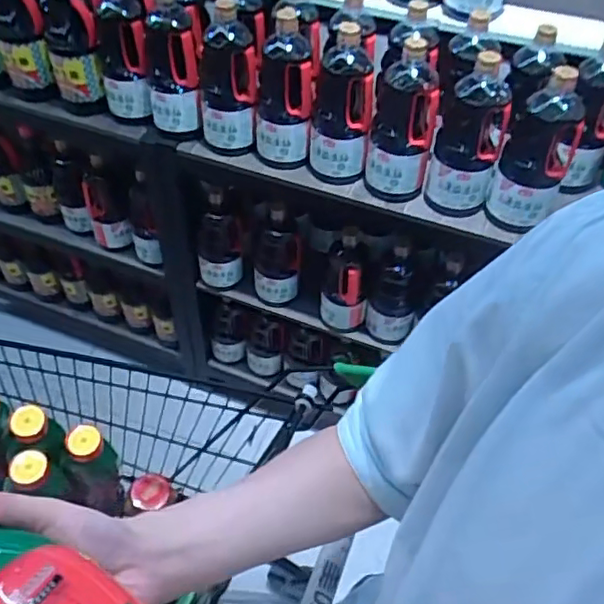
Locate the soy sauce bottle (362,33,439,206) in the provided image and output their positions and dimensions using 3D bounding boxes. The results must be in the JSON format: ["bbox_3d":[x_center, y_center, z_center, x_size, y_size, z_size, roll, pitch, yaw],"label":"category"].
[{"bbox_3d":[0.168,-0.295,1.000,0.107,0.236,0.095,12,50,8],"label":"soy sauce bottle"}]

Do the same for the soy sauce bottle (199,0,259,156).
[{"bbox_3d":[-0.131,-0.401,1.078,0.108,0.237,0.118,-3,49,-4],"label":"soy sauce bottle"}]

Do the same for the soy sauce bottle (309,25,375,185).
[{"bbox_3d":[0.068,-0.326,1.022,0.108,0.240,0.085,5,49,2],"label":"soy sauce bottle"}]

